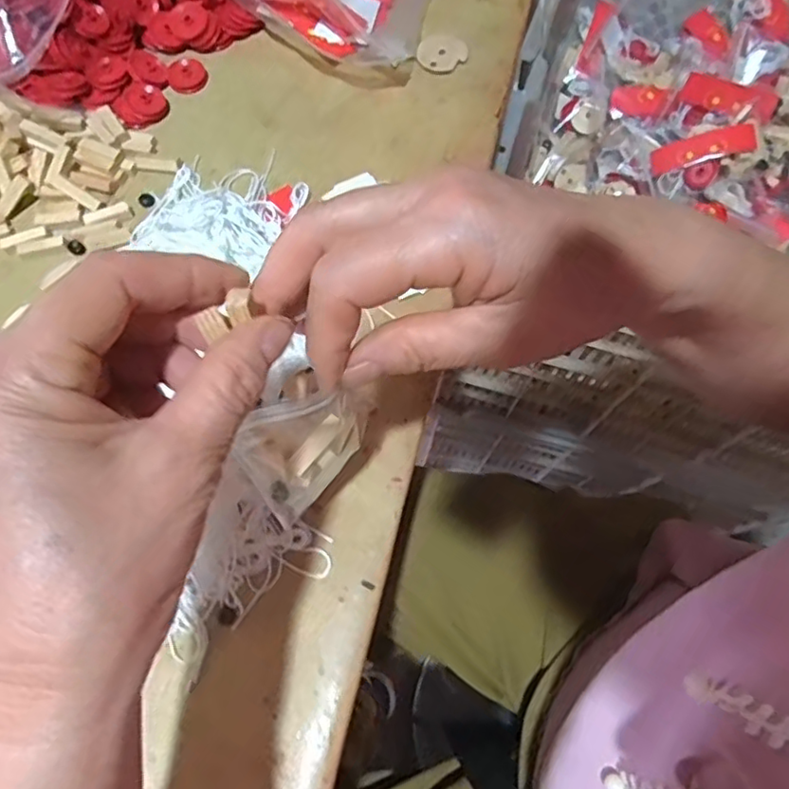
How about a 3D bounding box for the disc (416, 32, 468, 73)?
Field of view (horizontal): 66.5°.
[{"bbox_3d":[0.036,-0.262,0.460,0.037,0.004,0.037,0,68,-1],"label":"disc"}]

